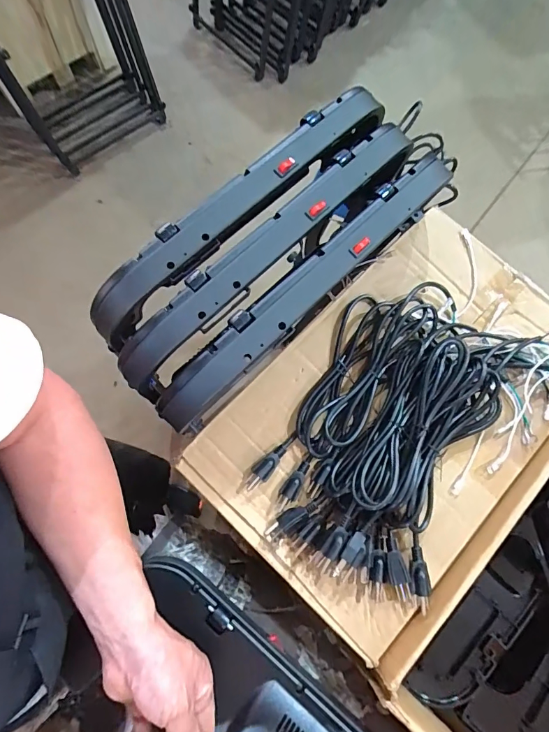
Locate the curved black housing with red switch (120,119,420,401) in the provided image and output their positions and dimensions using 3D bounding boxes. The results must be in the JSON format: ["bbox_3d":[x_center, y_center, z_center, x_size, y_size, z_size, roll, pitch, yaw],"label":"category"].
[{"bbox_3d":[-0.007,-0.139,0.481,0.444,0.107,0.062,-43,80,-13],"label":"curved black housing with red switch"}]

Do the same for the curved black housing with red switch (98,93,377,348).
[{"bbox_3d":[-0.038,-0.187,0.497,0.440,0.092,0.054,-40,79,-13],"label":"curved black housing with red switch"}]

